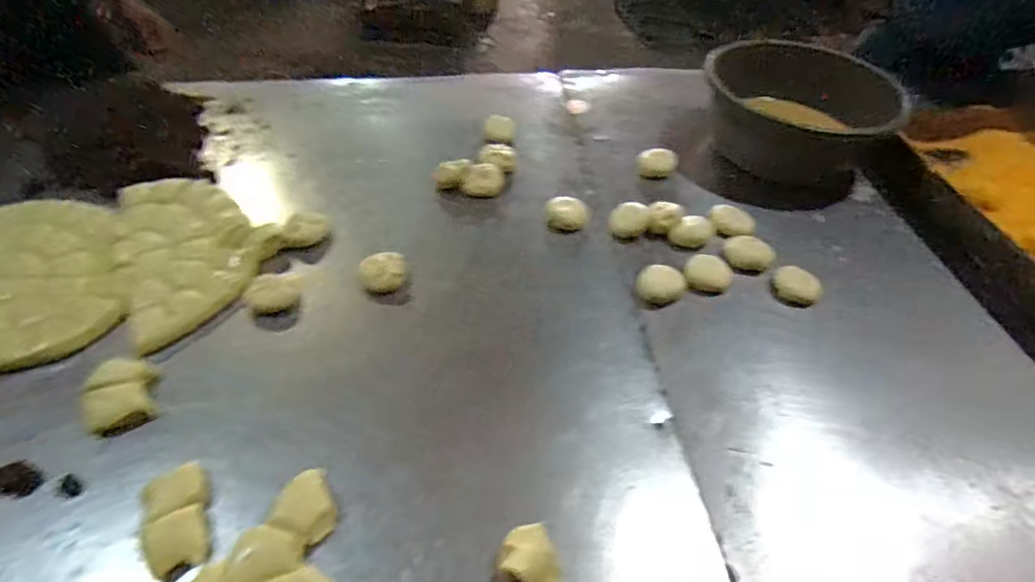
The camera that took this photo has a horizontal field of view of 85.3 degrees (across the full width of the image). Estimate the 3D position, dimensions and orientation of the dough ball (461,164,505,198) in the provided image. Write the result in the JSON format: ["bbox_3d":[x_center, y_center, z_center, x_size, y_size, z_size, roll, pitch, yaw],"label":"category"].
[{"bbox_3d":[-0.051,-0.166,0.844,0.063,0.029,0.051,-3,46,-4],"label":"dough ball"}]

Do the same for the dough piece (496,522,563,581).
[{"bbox_3d":[0.010,0.231,0.470,0.048,0.029,0.061,-13,48,-14],"label":"dough piece"}]

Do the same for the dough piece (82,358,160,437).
[{"bbox_3d":[-0.409,0.108,0.583,0.063,0.030,0.078,-20,50,-20],"label":"dough piece"}]

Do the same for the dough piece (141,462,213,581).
[{"bbox_3d":[-0.298,0.199,0.495,0.048,0.032,0.097,-22,50,-21],"label":"dough piece"}]

